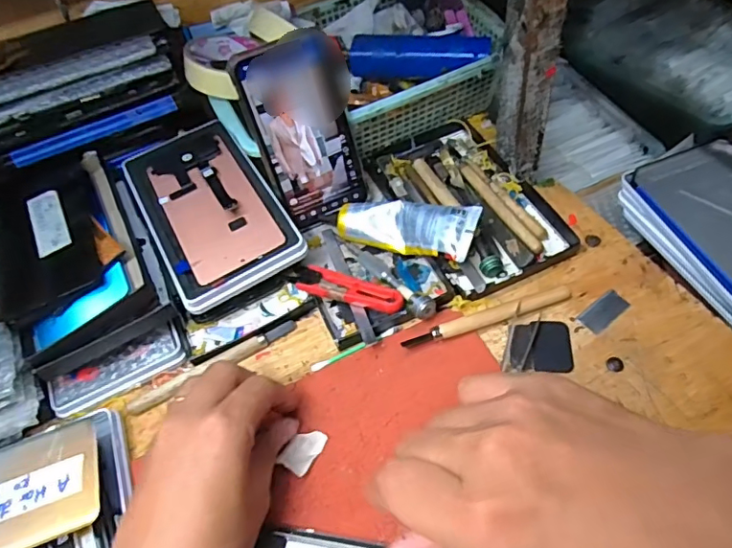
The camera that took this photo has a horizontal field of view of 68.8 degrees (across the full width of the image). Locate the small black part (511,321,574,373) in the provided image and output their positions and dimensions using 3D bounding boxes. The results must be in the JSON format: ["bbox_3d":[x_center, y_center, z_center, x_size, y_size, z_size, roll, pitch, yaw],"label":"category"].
[{"bbox_3d":[0.126,0.051,0.383,0.041,0.004,0.040,2,55,10],"label":"small black part"}]

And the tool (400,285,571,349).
[{"bbox_3d":[0.090,0.032,0.387,0.129,0.012,0.012,-19,54,-6],"label":"tool"}]

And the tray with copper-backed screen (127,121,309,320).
[{"bbox_3d":[-0.128,-0.055,0.440,0.100,0.016,0.174,-28,58,-11],"label":"tray with copper-backed screen"}]

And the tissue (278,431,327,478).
[{"bbox_3d":[-0.041,0.115,0.349,0.019,0.008,0.031,24,63,16],"label":"tissue"}]

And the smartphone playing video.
[{"bbox_3d":[-0.045,-0.113,0.431,0.082,0.146,0.005,-25,34,-10],"label":"smartphone playing video"}]

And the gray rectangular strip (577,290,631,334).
[{"bbox_3d":[0.175,0.026,0.392,0.039,0.004,0.018,-35,57,-16],"label":"gray rectangular strip"}]

